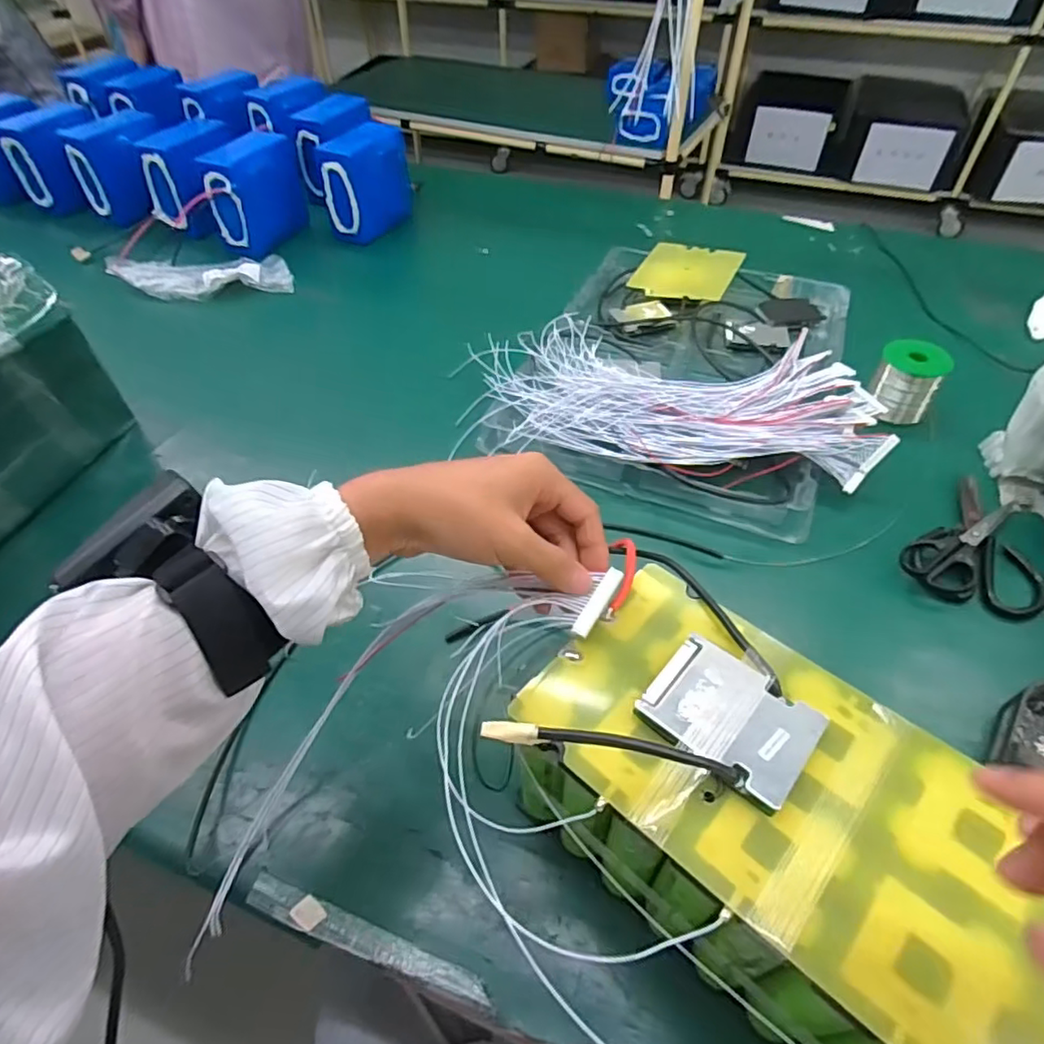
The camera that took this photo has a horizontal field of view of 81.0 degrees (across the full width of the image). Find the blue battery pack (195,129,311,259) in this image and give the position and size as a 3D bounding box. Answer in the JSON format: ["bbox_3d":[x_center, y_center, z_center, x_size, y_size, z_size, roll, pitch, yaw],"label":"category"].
[{"bbox_3d":[-0.427,-0.534,0.991,0.065,0.144,0.178,16,51,14],"label":"blue battery pack"}]

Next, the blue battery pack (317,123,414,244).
[{"bbox_3d":[-0.249,-0.550,0.987,0.071,0.140,0.145,21,53,18],"label":"blue battery pack"}]

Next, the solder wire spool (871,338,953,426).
[{"bbox_3d":[0.437,-0.160,0.695,0.070,0.079,0.056,26,54,21],"label":"solder wire spool"}]

